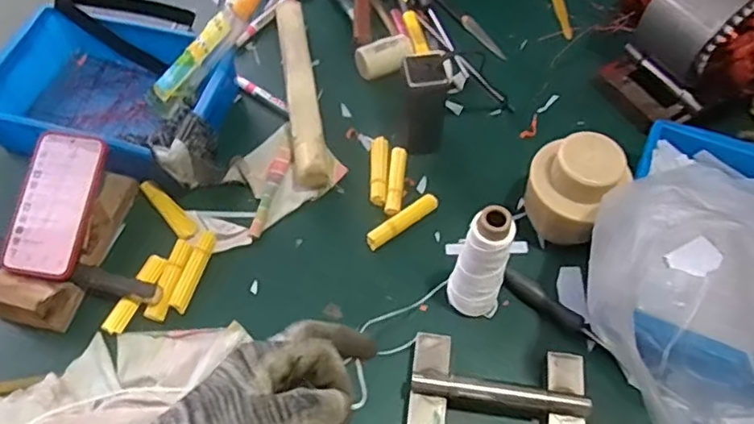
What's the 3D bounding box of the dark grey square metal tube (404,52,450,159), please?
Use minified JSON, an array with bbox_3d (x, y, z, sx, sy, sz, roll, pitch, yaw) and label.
[{"bbox_3d":[0.057,-0.130,0.752,0.058,0.138,0.056,0,59,-1],"label":"dark grey square metal tube"}]

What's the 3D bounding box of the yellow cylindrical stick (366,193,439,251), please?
[{"bbox_3d":[0.031,0.011,0.741,0.103,0.022,0.024,-36,65,-20],"label":"yellow cylindrical stick"}]

